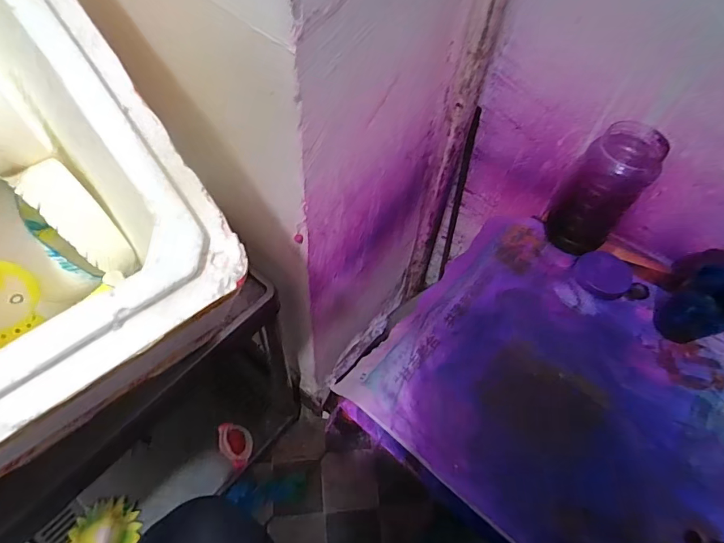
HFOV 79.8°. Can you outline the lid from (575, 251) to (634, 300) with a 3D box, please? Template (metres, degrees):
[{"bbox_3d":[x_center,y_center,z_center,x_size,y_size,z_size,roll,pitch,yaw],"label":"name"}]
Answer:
[{"bbox_3d":[0.309,0.004,0.554,0.061,0.011,0.062,-9,61,17],"label":"lid"}]

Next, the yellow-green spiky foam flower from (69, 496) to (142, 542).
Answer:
[{"bbox_3d":[-0.462,0.475,0.771,0.111,0.012,0.116,18,57,8],"label":"yellow-green spiky foam flower"}]

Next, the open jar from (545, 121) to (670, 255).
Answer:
[{"bbox_3d":[0.296,-0.102,0.536,0.081,0.159,0.087,2,57,-3],"label":"open jar"}]

